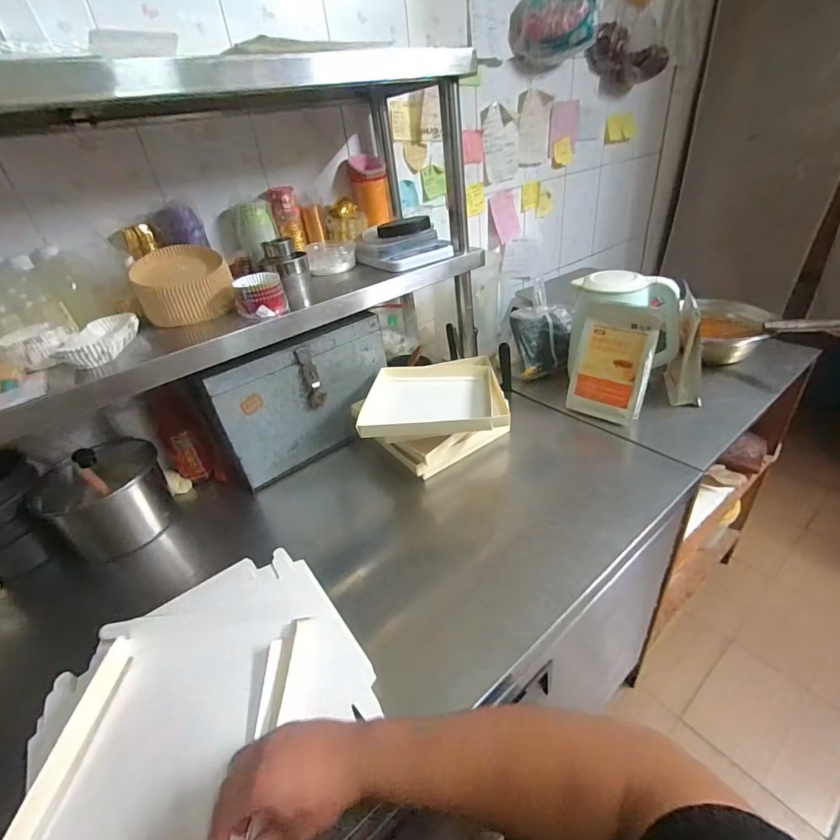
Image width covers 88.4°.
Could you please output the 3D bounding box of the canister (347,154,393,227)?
[{"bbox_3d":[-0.112,-0.511,0.965,0.086,0.128,0.067,-9,34,-3],"label":"canister"}]

